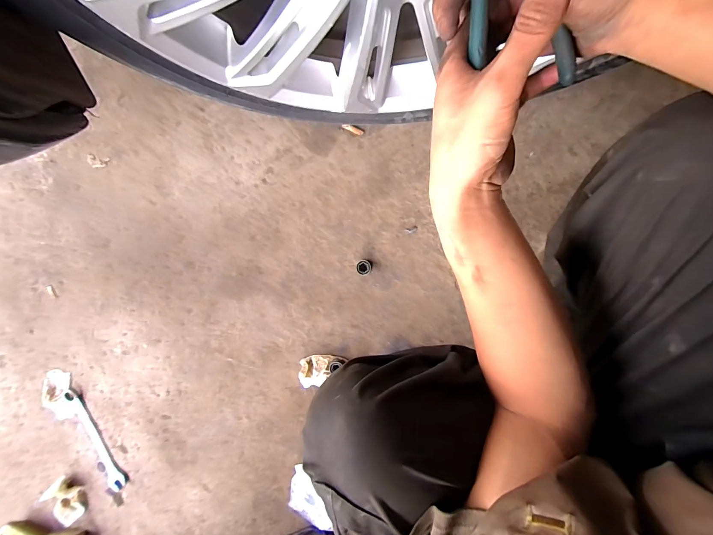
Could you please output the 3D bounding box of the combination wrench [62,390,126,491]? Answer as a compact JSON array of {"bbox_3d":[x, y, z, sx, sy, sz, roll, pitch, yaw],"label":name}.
[{"bbox_3d":[-0.687,0.445,0.801,0.058,0.018,0.289,-34,85,16],"label":"combination wrench"}]

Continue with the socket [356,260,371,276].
[{"bbox_3d":[0.015,0.000,0.616,0.029,0.025,0.032,-15,95,8],"label":"socket"}]

